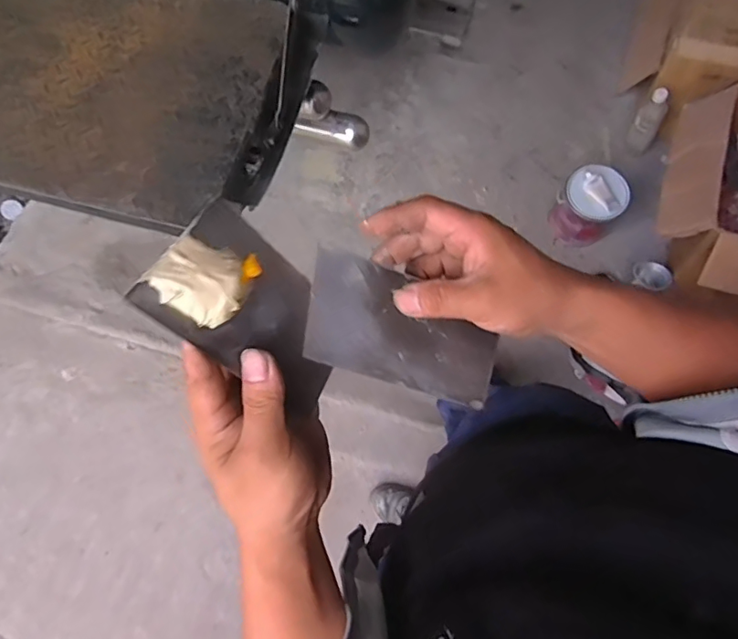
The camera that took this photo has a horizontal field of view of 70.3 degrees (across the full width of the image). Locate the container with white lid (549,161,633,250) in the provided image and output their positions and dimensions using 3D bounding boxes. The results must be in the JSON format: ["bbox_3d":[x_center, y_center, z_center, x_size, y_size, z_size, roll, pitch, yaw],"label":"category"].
[{"bbox_3d":[0.581,-0.308,1.380,0.159,0.160,0.163,37,78,11],"label":"container with white lid"}]

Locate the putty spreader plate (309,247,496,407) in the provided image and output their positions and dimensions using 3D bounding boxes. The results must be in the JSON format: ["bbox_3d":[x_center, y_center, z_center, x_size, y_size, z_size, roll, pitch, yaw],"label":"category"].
[{"bbox_3d":[0.023,0.006,0.343,0.130,0.009,0.071,19,80,-12],"label":"putty spreader plate"}]

